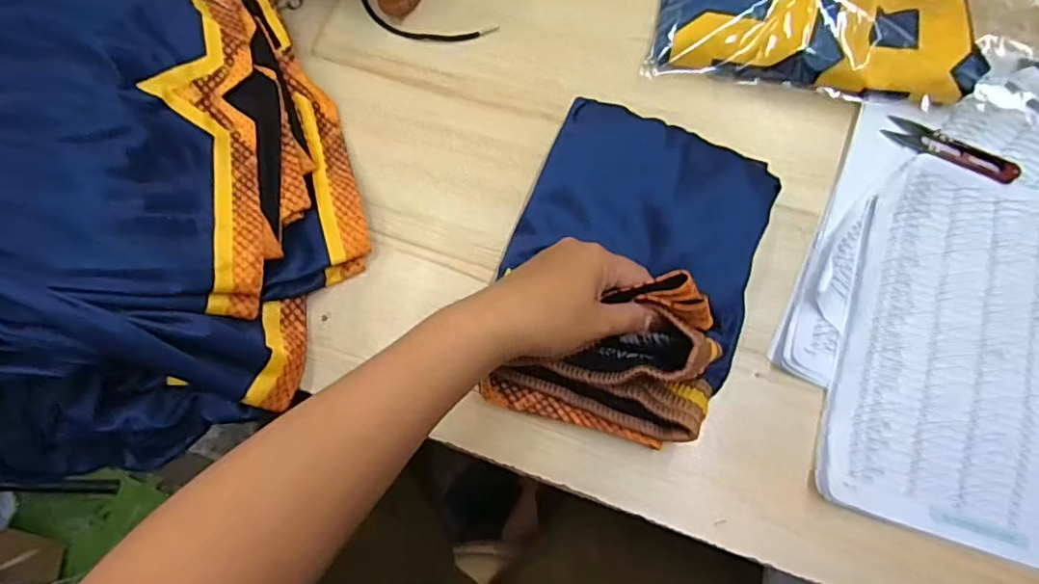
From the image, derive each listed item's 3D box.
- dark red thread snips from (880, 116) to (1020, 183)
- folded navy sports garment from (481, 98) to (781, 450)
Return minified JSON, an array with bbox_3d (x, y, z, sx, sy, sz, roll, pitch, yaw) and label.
[{"bbox_3d":[0.350,-0.116,0.461,0.102,0.006,0.035,28,72,10],"label":"dark red thread snips"},{"bbox_3d":[0.080,-0.018,0.417,0.181,0.083,0.235,23,71,8],"label":"folded navy sports garment"}]

